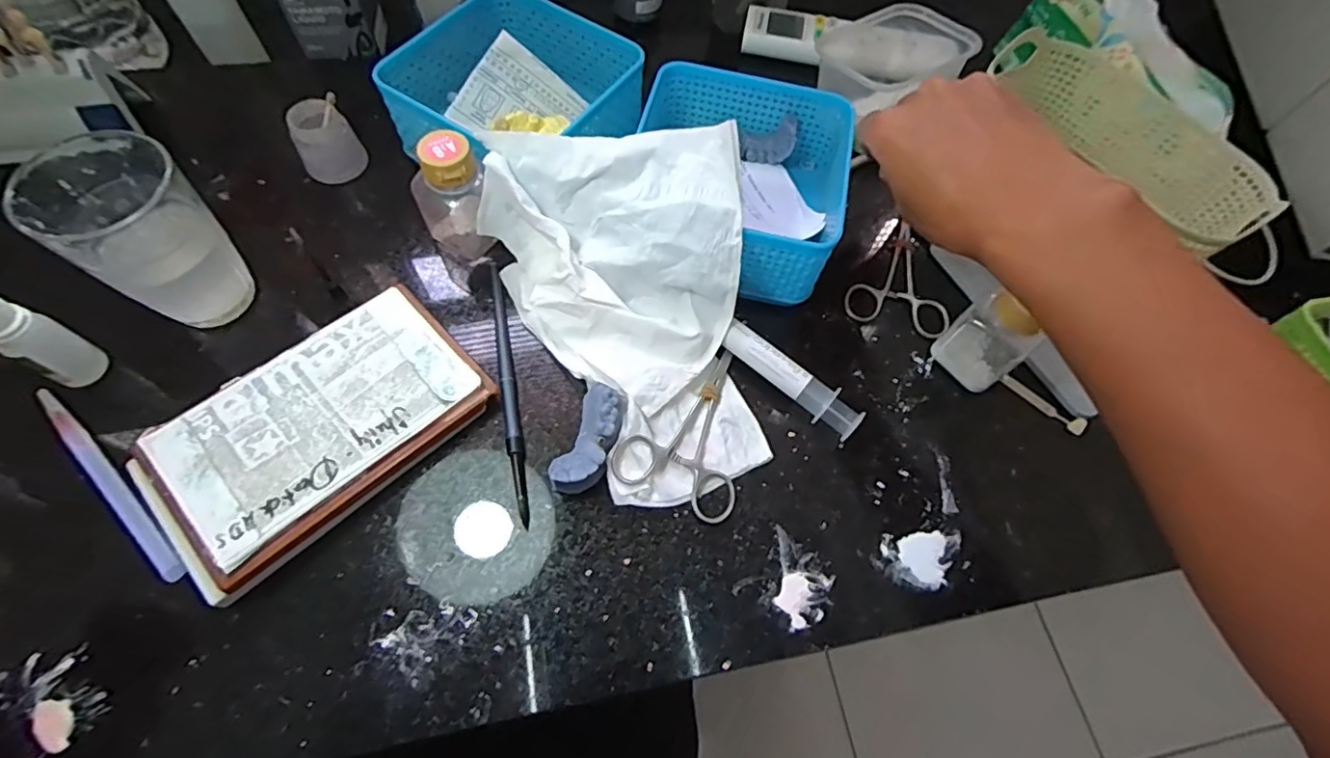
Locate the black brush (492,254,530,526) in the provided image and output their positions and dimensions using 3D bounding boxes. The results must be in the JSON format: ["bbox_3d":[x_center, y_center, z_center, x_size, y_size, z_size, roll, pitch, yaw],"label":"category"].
[{"bbox_3d":[-0.092,0.001,0.341,0.008,0.010,0.166,-10,66,-8],"label":"black brush"}]

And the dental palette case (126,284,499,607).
[{"bbox_3d":[-0.186,0.026,0.312,0.165,0.024,0.096,-41,73,-19],"label":"dental palette case"}]

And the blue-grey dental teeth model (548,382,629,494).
[{"bbox_3d":[-0.041,0.033,0.321,0.025,0.021,0.060,19,65,6],"label":"blue-grey dental teeth model"}]

